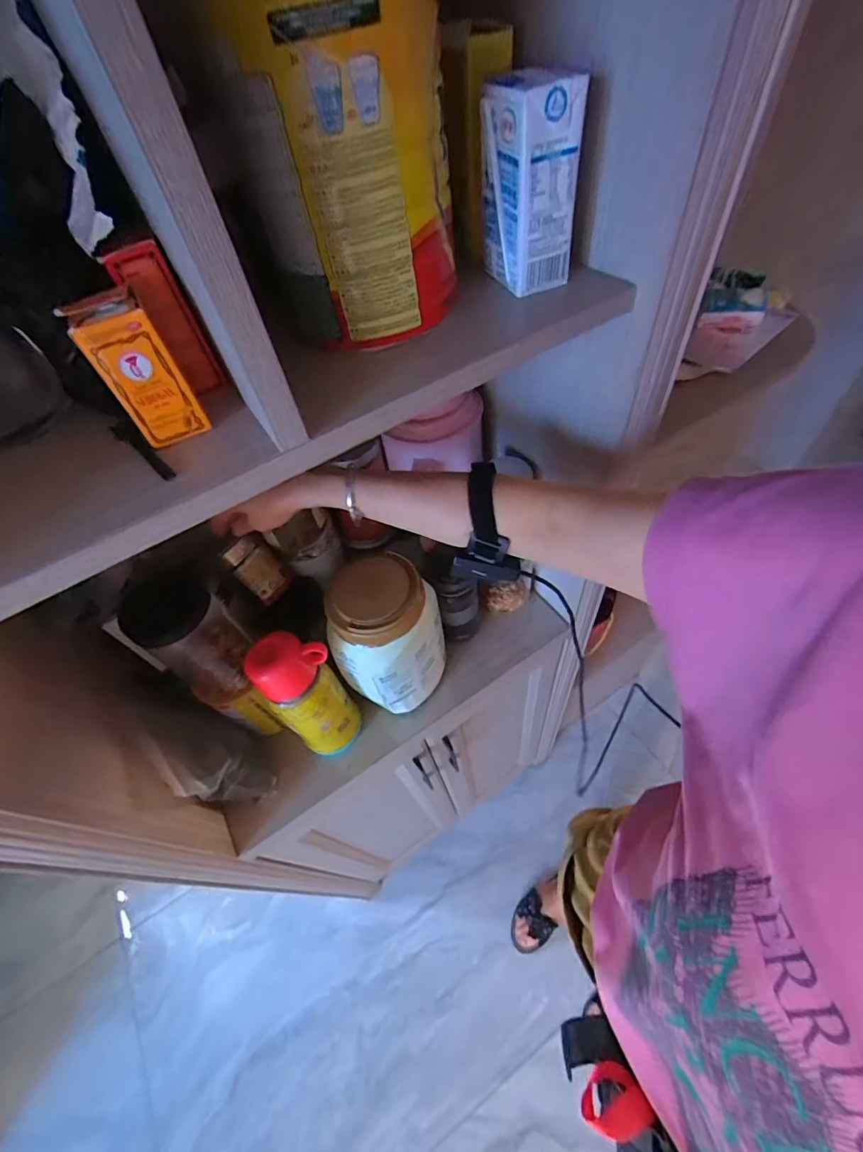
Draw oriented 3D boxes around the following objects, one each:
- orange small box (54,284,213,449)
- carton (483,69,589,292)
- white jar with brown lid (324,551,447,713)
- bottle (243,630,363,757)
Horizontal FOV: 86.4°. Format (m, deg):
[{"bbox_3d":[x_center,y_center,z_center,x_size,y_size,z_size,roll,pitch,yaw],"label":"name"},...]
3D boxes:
[{"bbox_3d":[-0.159,-0.110,0.252,0.034,0.075,0.021,-40,62,-20],"label":"orange small box"},{"bbox_3d":[0.066,-0.263,0.309,0.045,0.104,0.064,-18,54,-6],"label":"carton"},{"bbox_3d":[-0.049,0.078,0.562,0.104,0.221,0.128,19,59,20],"label":"white jar with brown lid"},{"bbox_3d":[-0.139,0.141,0.534,0.075,0.205,0.069,-4,54,5],"label":"bottle"}]

